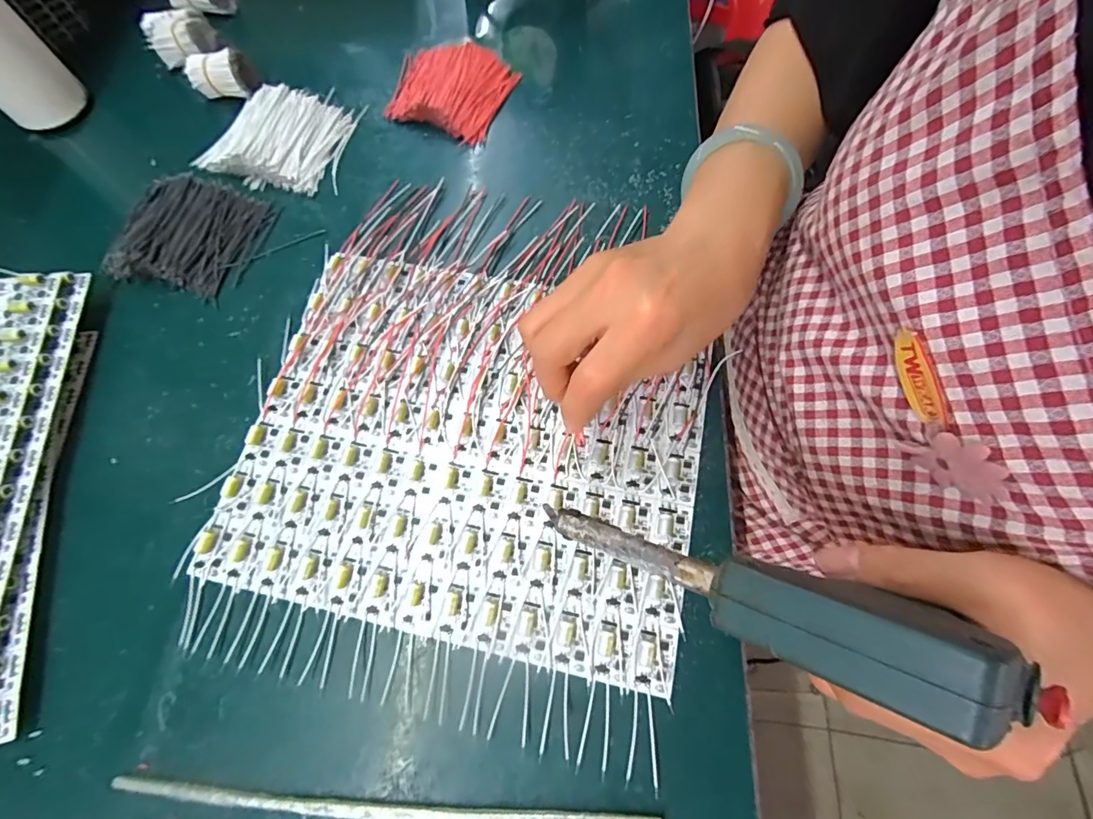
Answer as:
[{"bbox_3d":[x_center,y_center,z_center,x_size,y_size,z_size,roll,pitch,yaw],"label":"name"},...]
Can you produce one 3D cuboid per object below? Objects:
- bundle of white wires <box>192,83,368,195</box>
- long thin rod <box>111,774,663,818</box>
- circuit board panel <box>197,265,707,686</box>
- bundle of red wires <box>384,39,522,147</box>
[{"bbox_3d":[-0.232,-0.237,0.412,0.119,0.017,0.100,7,69,4],"label":"bundle of white wires"},{"bbox_3d":[-0.083,0.203,0.244,0.276,0.006,0.011,2,69,3],"label":"long thin rod"},{"bbox_3d":[-0.050,0.014,0.313,0.287,0.009,0.241,11,70,6],"label":"circuit board panel"},{"bbox_3d":[-0.087,-0.290,0.427,0.106,0.016,0.099,21,71,10],"label":"bundle of red wires"}]

